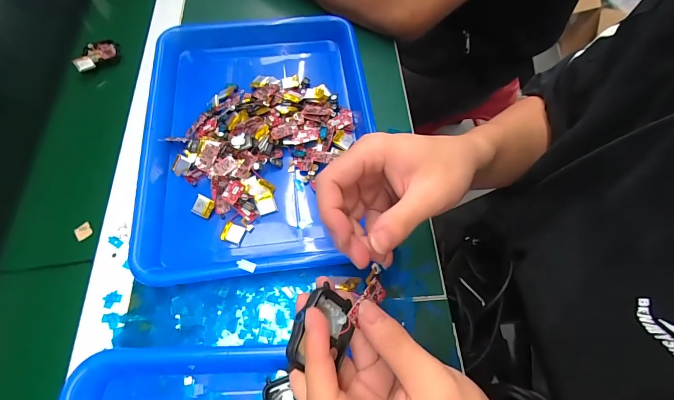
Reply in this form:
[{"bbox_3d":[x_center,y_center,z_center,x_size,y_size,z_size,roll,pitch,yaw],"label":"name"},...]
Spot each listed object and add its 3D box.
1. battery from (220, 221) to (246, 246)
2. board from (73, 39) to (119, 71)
[{"bbox_3d":[-0.104,0.033,0.342,0.021,0.006,0.020,19,67,7],"label":"battery"},{"bbox_3d":[-0.316,-0.191,0.446,0.040,0.013,0.058,41,71,16],"label":"board"}]

